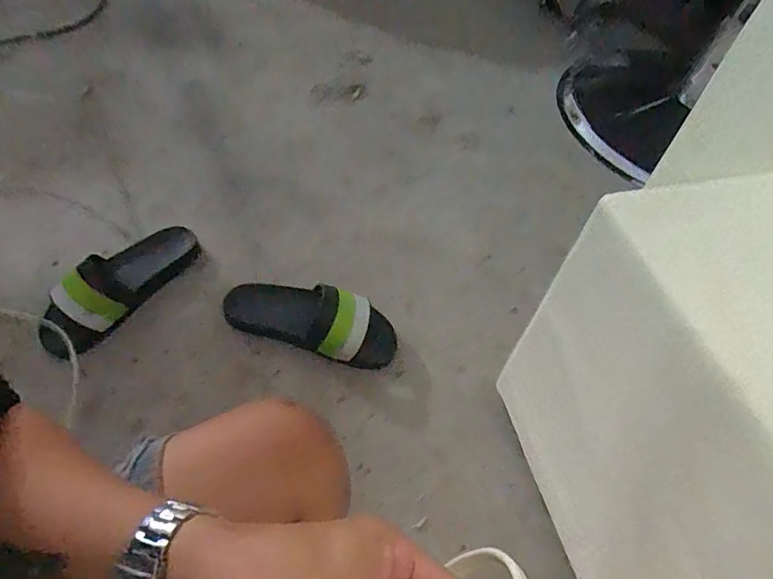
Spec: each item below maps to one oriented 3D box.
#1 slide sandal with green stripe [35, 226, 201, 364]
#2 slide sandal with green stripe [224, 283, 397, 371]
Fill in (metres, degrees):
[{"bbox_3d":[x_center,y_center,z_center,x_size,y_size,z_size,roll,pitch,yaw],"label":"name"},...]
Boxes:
[{"bbox_3d":[-0.404,-0.014,0.742,0.104,0.071,0.264,26,56,13],"label":"slide sandal with green stripe"},{"bbox_3d":[-0.113,0.044,0.726,0.262,0.062,0.091,13,54,4],"label":"slide sandal with green stripe"}]

